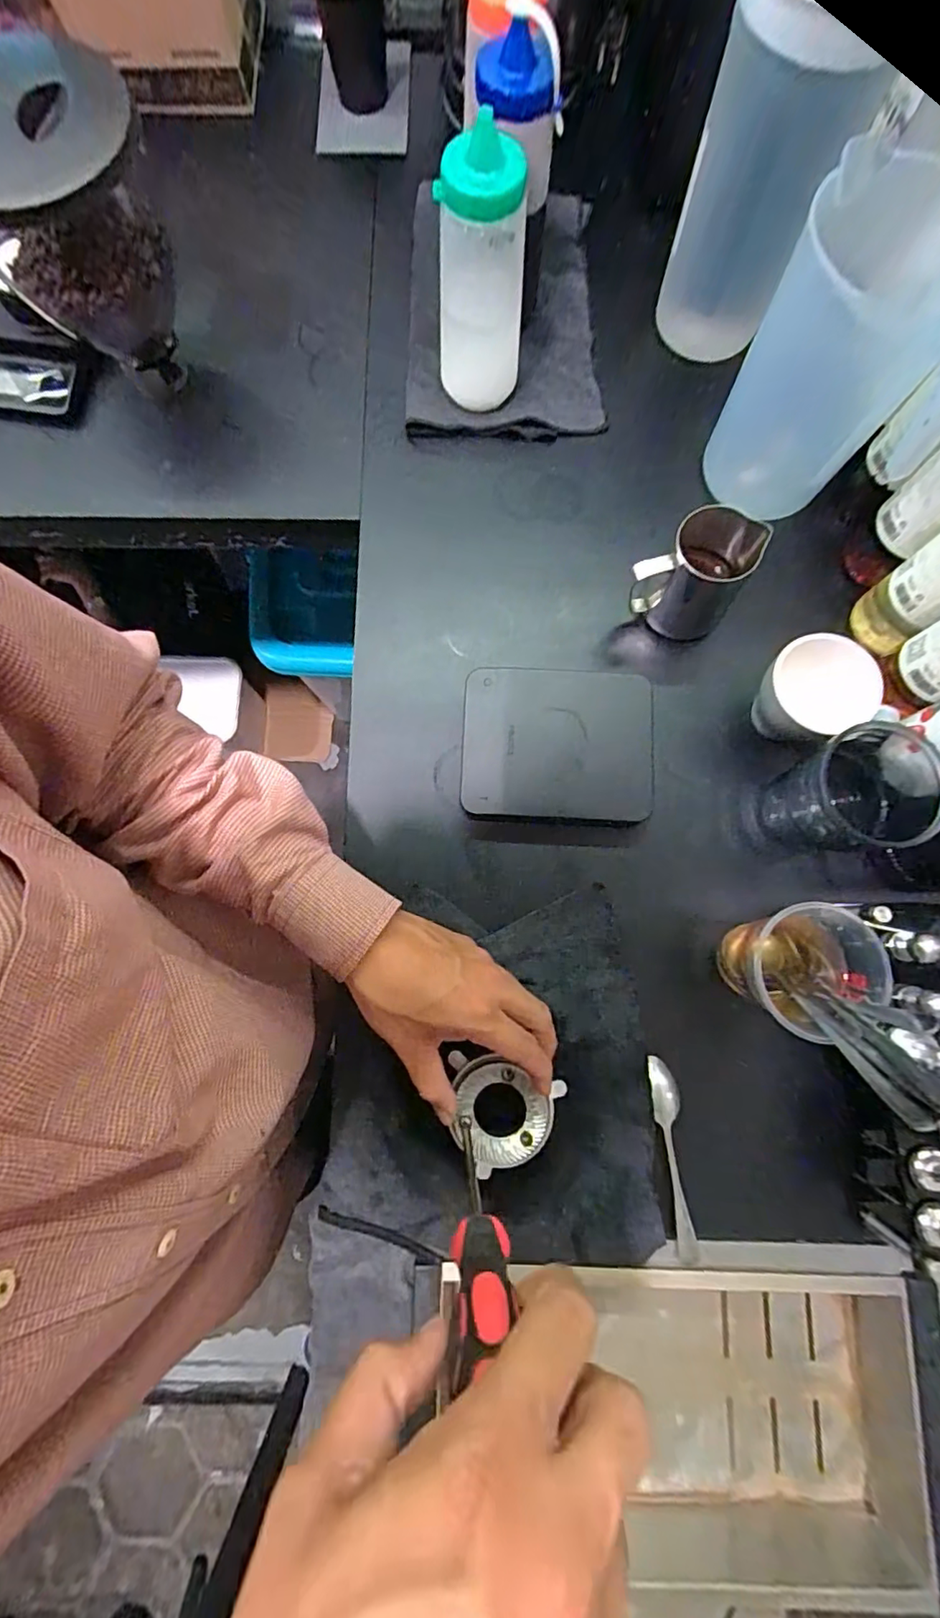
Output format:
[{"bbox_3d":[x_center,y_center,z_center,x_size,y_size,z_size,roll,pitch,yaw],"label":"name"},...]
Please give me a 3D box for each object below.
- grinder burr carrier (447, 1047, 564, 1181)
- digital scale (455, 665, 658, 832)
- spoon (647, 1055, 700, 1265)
[{"bbox_3d":[0.016,0.213,0.395,0.081,0.018,0.070,23,80,6],"label":"grinder burr carrier"},{"bbox_3d":[0.074,-0.053,0.483,0.156,0.037,0.126,3,80,0],"label":"digital scale"},{"bbox_3d":[0.159,0.268,0.433,0.024,0.013,0.143,-8,80,-2],"label":"spoon"}]

